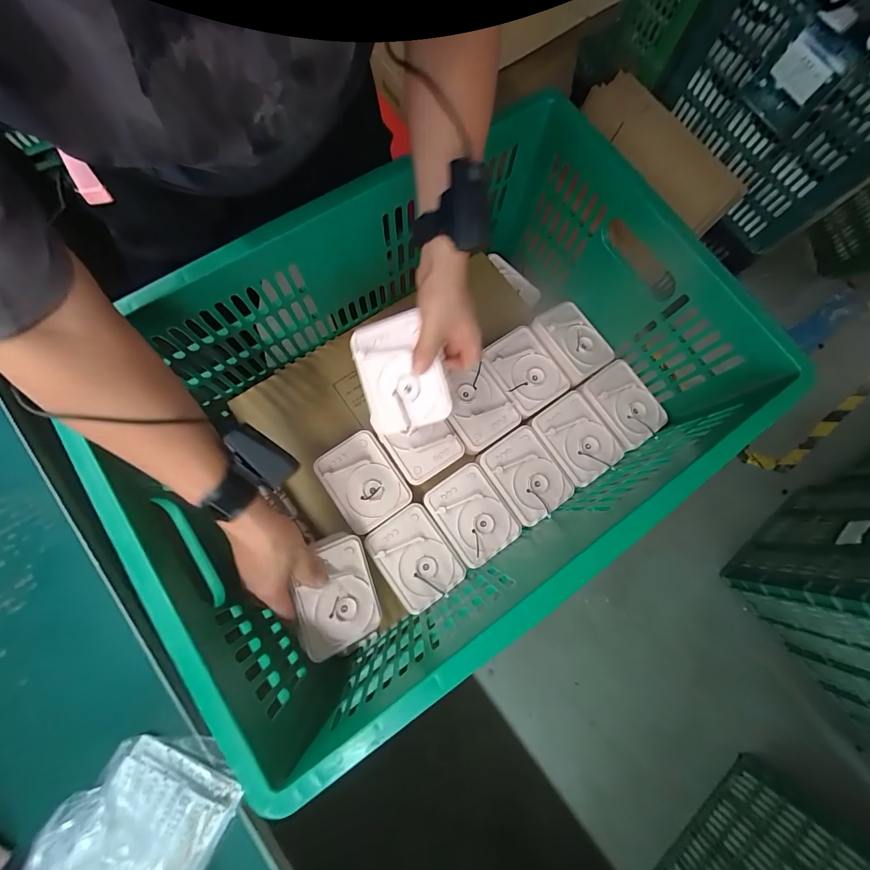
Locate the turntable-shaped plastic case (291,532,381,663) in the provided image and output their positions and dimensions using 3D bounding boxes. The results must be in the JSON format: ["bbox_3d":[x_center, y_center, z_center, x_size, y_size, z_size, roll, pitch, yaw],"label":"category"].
[{"bbox_3d":[-0.124,0.197,0.459,0.096,0.023,0.130,-16,89,-34],"label":"turntable-shaped plastic case"}]

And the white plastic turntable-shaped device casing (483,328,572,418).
[{"bbox_3d":[0.139,-0.100,0.573,0.095,0.015,0.123,-32,81,-11],"label":"white plastic turntable-shaped device casing"}]

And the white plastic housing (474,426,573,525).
[{"bbox_3d":[0.134,0.058,0.545,0.096,0.021,0.124,-34,81,-11],"label":"white plastic housing"}]

